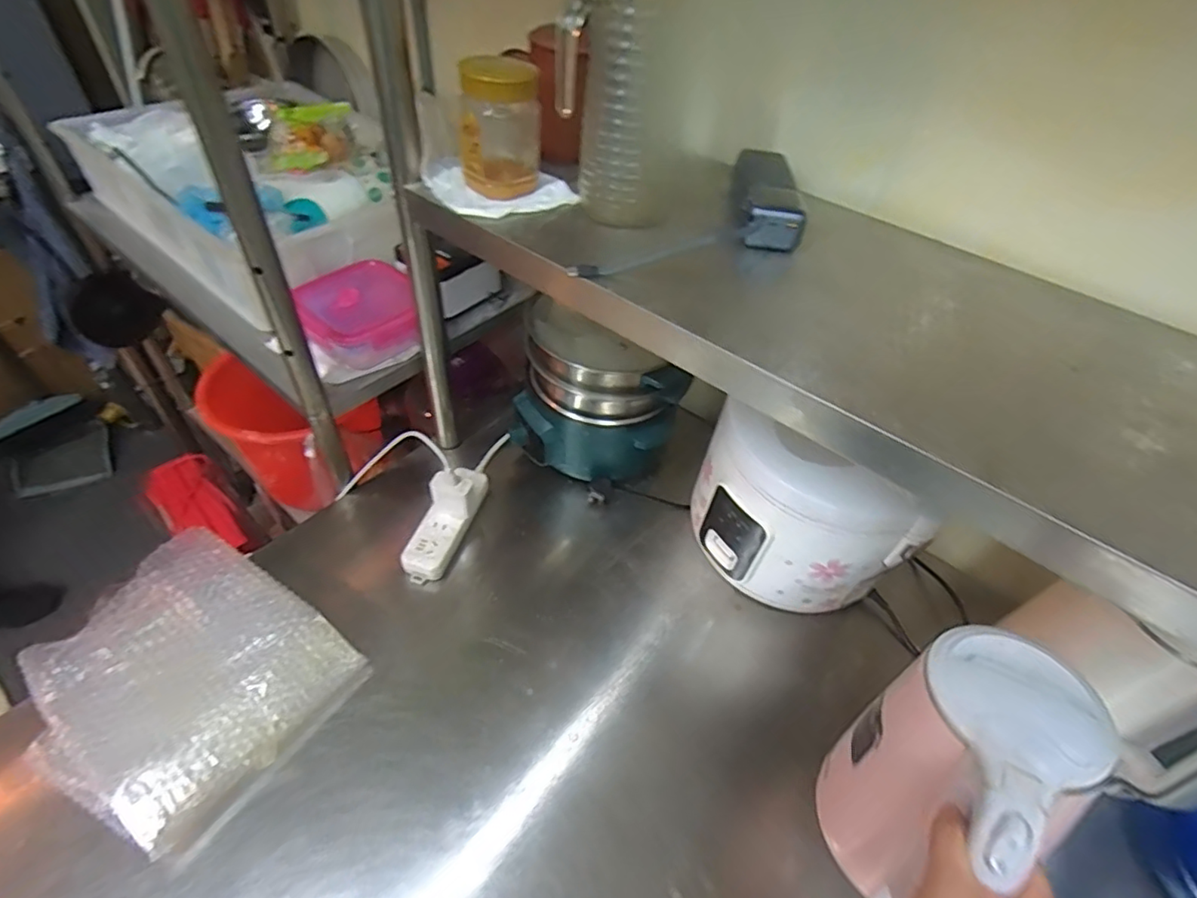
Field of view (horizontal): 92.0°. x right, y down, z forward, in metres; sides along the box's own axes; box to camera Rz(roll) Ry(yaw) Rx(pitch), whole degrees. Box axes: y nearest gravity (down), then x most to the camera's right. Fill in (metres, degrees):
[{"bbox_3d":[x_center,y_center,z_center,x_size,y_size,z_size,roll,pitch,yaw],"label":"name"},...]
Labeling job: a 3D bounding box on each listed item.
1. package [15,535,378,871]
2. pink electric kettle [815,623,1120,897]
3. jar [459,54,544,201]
[{"bbox_3d":[-0.436,0.241,0.610,0.283,0.066,0.240,28,50,19],"label":"package"},{"bbox_3d":[0.256,0.262,0.460,0.161,0.230,0.112,-30,55,-29],"label":"pink electric kettle"},{"bbox_3d":[-0.095,-0.317,0.565,0.080,0.108,0.082,-1,47,-8],"label":"jar"}]

